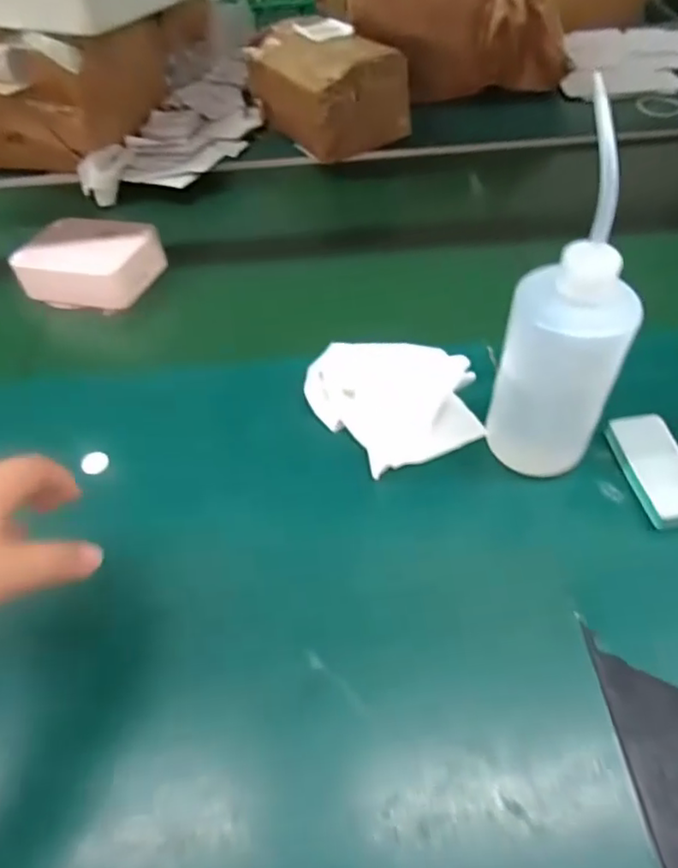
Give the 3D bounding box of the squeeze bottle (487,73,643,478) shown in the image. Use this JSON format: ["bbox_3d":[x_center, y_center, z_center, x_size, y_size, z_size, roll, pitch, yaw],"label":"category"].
[{"bbox_3d":[0.151,-0.066,0.403,0.077,0.234,0.074,17,53,18],"label":"squeeze bottle"}]

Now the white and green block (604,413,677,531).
[{"bbox_3d":[0.238,0.027,0.459,0.047,0.019,0.094,-11,52,-5],"label":"white and green block"}]

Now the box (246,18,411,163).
[{"bbox_3d":[-0.017,-0.478,0.839,0.140,0.109,0.204,-27,53,-18],"label":"box"}]

